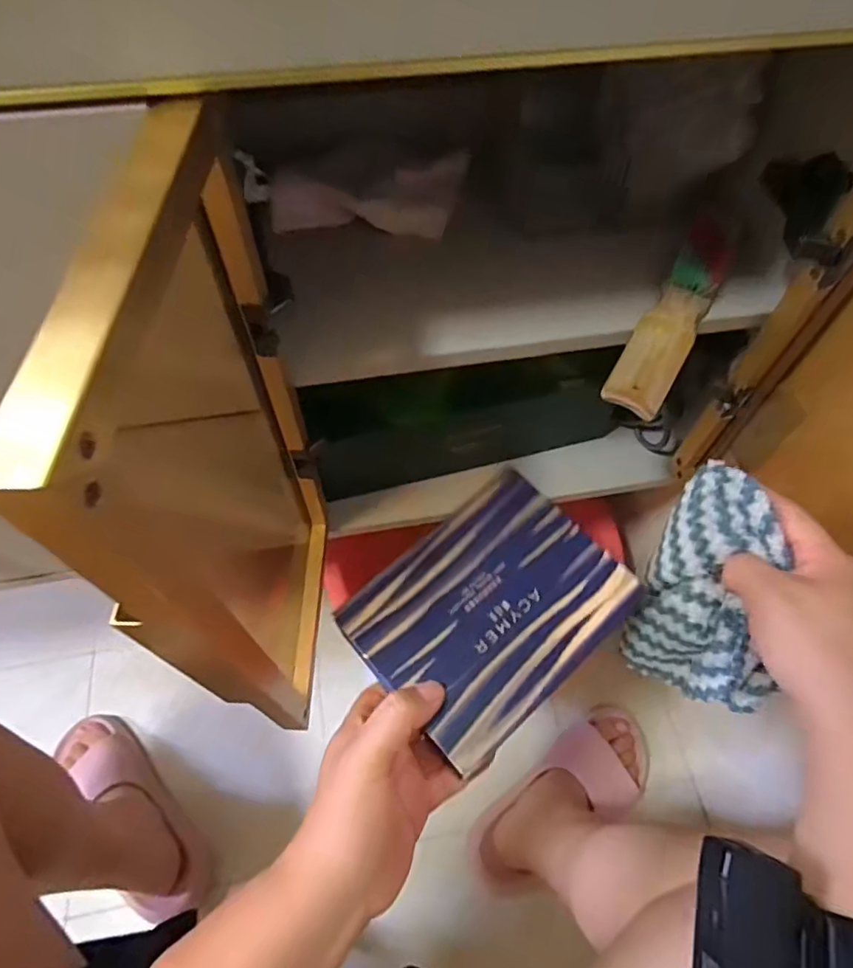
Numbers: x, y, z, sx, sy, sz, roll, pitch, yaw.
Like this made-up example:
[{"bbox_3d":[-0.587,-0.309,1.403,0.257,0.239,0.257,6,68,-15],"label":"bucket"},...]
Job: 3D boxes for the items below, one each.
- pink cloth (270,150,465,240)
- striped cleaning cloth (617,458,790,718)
[{"bbox_3d":[-0.042,-0.224,0.463,0.155,0.050,0.040,-11,60,-8],"label":"pink cloth"},{"bbox_3d":[0.168,0.068,0.344,0.060,0.147,0.073,7,17,3],"label":"striped cleaning cloth"}]

